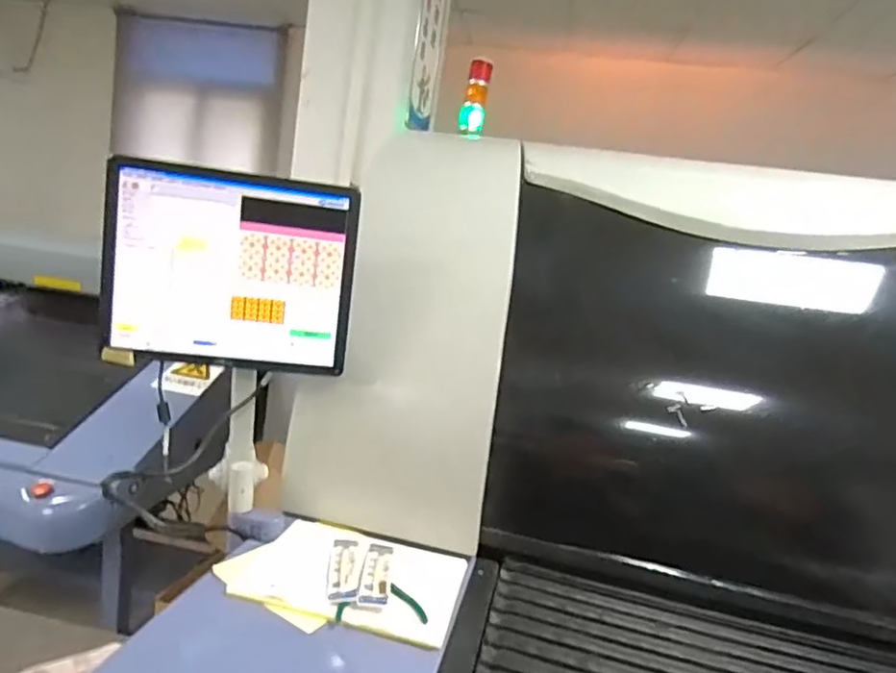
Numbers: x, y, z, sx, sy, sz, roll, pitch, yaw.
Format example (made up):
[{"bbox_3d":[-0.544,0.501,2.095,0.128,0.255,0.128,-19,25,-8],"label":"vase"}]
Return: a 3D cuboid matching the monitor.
[{"bbox_3d":[-0.339,-0.105,0.941,0.370,0.295,0.039,6,9,-10],"label":"monitor"}]

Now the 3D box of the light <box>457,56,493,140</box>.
[{"bbox_3d":[0.082,-0.733,1.850,0.086,0.228,0.081,7,9,-4],"label":"light"}]

